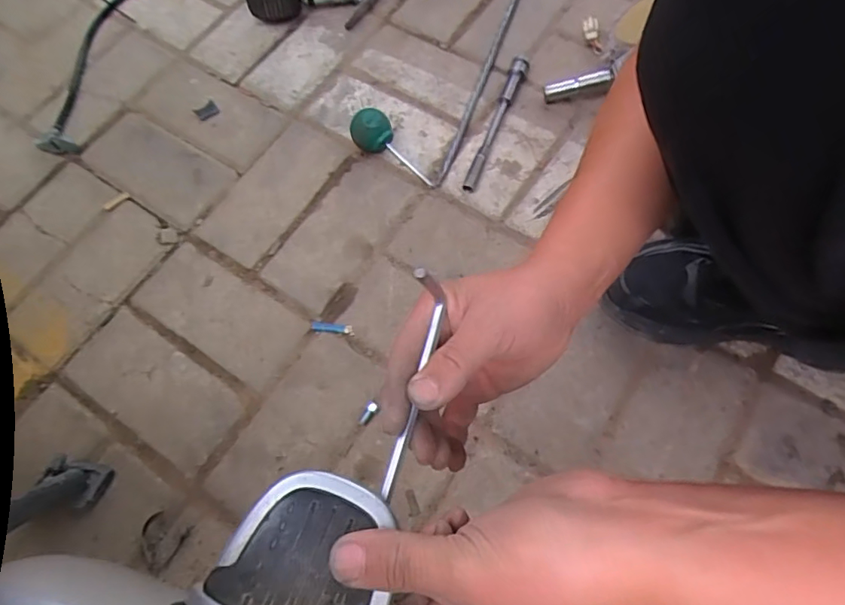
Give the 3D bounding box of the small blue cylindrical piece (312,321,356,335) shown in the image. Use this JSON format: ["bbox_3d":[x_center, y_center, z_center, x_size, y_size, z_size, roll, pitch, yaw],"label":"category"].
[{"bbox_3d":[-0.094,0.027,0.552,0.045,0.004,0.011,5,67,5],"label":"small blue cylindrical piece"}]

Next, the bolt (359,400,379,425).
[{"bbox_3d":[-0.052,0.108,0.513,0.010,0.006,0.027,31,87,15],"label":"bolt"}]

